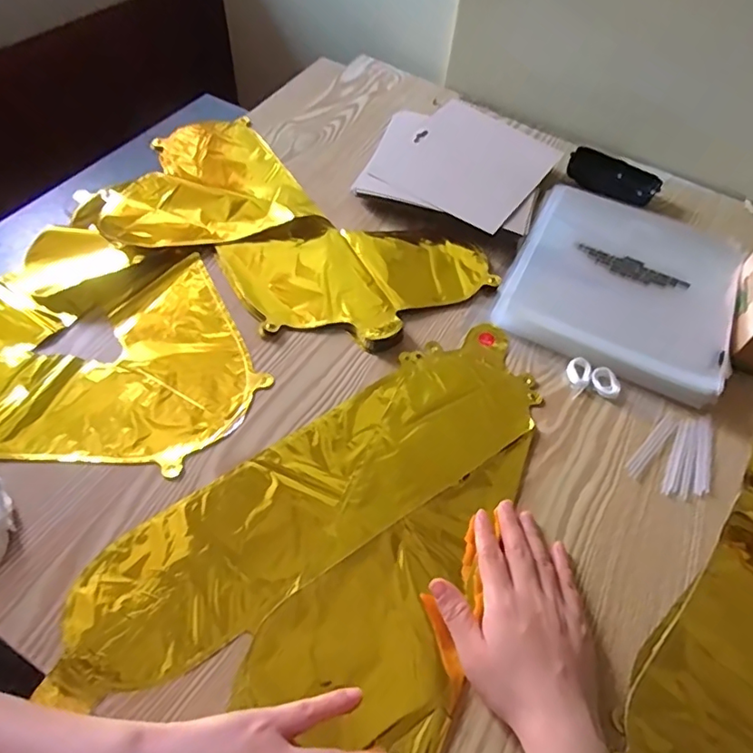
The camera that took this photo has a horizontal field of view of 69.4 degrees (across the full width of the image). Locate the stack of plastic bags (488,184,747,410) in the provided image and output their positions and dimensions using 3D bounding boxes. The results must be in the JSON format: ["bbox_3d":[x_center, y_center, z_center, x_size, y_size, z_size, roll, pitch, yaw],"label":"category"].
[{"bbox_3d":[0.252,-0.096,0.562,0.212,0.029,0.217,23,57,12],"label":"stack of plastic bags"}]

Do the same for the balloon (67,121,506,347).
[{"bbox_3d":[-0.114,-0.160,0.582,0.418,0.020,0.231,35,60,19],"label":"balloon"}]

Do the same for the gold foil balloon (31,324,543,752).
[{"bbox_3d":[-0.020,0.104,0.419,0.253,0.009,0.411,27,57,14],"label":"gold foil balloon"}]

